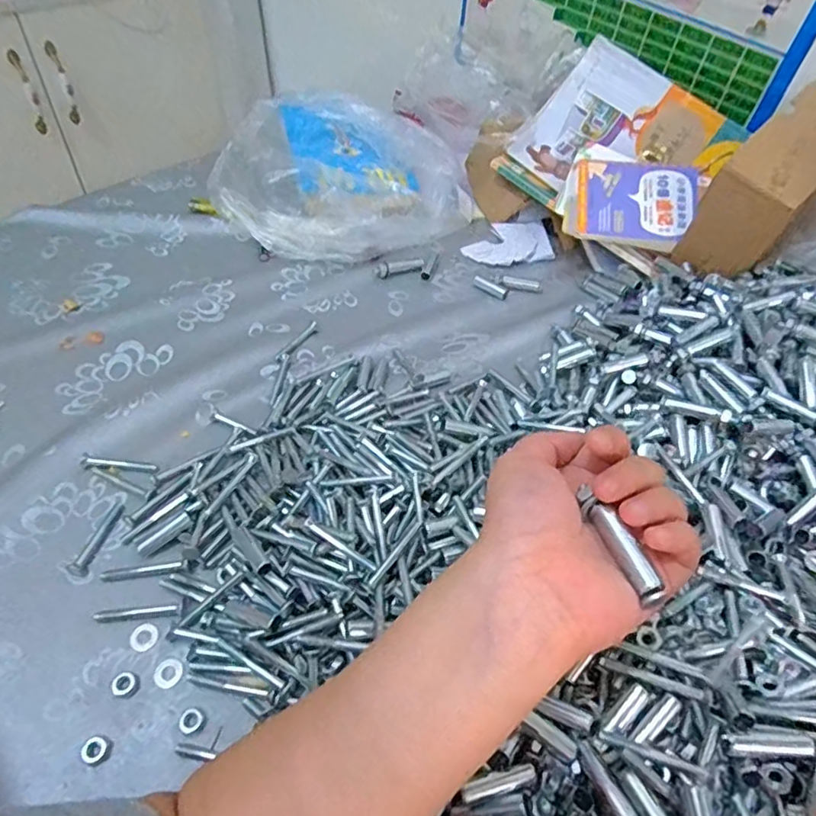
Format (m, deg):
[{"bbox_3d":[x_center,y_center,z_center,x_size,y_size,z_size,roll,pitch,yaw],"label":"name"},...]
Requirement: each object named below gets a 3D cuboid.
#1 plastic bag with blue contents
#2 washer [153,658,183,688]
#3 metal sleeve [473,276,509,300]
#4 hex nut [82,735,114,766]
[{"bbox_3d":[-0.085,-0.267,0.662,0.253,0.084,0.231,-17,53,-18],"label":"plastic bag with blue contents"},{"bbox_3d":[-0.145,0.161,0.349,0.016,0.004,0.016,2,50,-3],"label":"washer"},{"bbox_3d":[0.086,-0.126,0.600,0.040,0.008,0.011,31,54,20],"label":"metal sleeve"},{"bbox_3d":[-0.172,0.189,0.318,0.014,0.004,0.014,28,53,18],"label":"hex nut"}]

